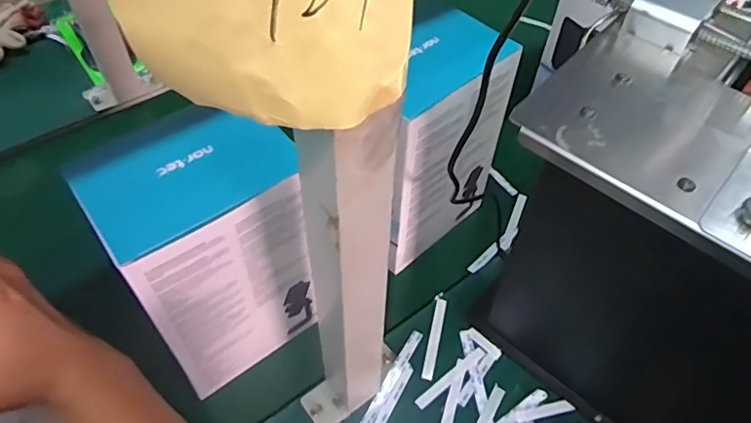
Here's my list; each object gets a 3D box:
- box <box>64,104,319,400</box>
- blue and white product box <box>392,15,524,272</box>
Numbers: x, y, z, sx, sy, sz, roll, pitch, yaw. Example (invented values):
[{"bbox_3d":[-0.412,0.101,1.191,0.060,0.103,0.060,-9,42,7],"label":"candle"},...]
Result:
[{"bbox_3d":[-0.140,0.041,0.475,0.132,0.222,0.103,-35,61,-26],"label":"box"},{"bbox_3d":[0.053,-0.060,0.567,0.079,0.230,0.153,39,60,25],"label":"blue and white product box"}]

